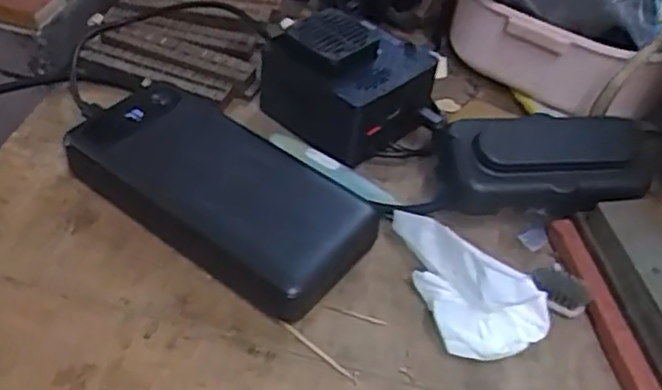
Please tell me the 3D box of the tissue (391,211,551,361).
[{"bbox_3d":[0.055,0.040,0.314,0.086,0.037,0.044,35,57,20],"label":"tissue"}]

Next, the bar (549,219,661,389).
[{"bbox_3d":[0.130,0.069,0.314,0.014,0.011,0.146,-4,47,-11],"label":"bar"}]

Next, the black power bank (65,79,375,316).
[{"bbox_3d":[-0.056,-0.005,0.352,0.162,0.028,0.074,32,50,22],"label":"black power bank"}]

